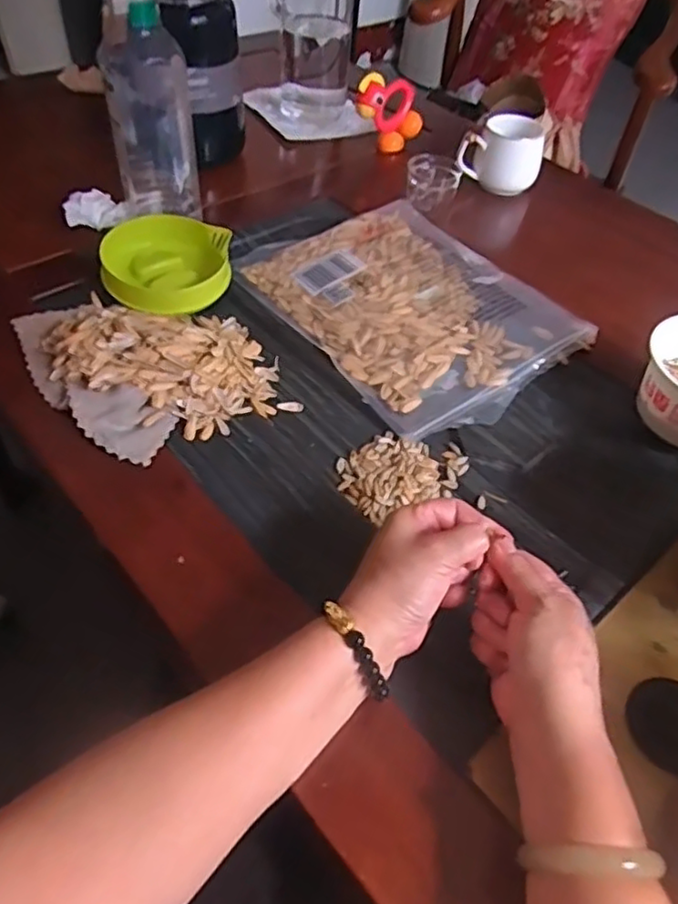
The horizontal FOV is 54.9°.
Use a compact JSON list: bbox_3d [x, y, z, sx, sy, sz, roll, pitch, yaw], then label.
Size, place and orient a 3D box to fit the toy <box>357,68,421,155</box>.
[{"bbox_3d":[0.067,-0.445,0.858,0.050,0.091,0.097,29,53,18],"label":"toy"}]

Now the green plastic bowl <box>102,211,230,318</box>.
[{"bbox_3d":[-0.172,-0.189,0.657,0.124,0.042,0.110,-4,50,-8],"label":"green plastic bowl"}]

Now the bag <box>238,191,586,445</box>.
[{"bbox_3d":[0.076,-0.158,0.657,0.252,0.029,0.316,-22,55,-22],"label":"bag"}]

